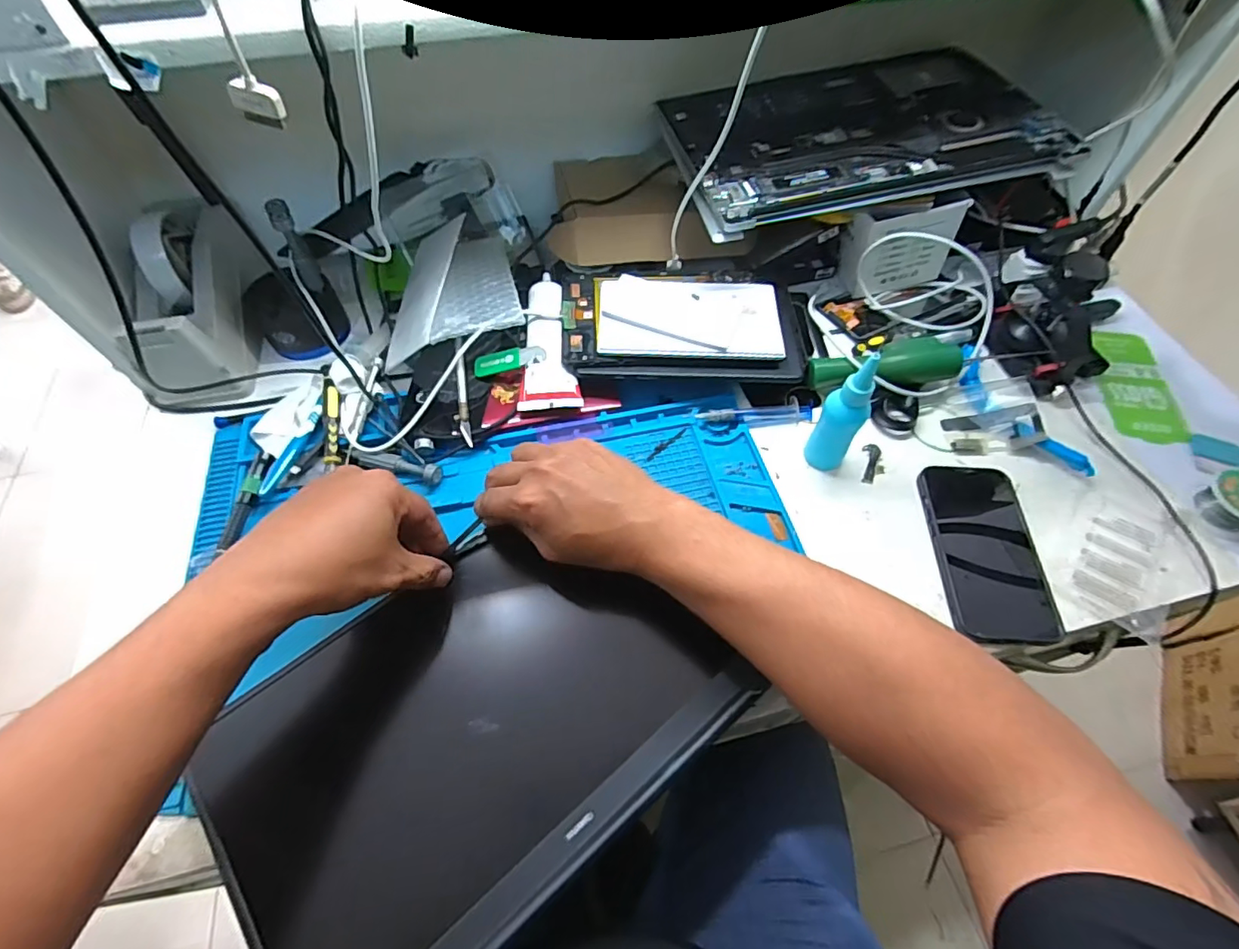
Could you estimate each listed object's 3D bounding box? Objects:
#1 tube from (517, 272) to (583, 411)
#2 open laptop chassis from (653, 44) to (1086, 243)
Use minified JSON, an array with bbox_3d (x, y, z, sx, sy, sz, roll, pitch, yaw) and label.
[{"bbox_3d":[-0.067,-0.133,0.519,0.054,0.024,0.161,-3,58,-3],"label":"tube"},{"bbox_3d":[0.236,-0.348,0.544,0.371,0.034,0.217,-13,59,-9],"label":"open laptop chassis"}]

